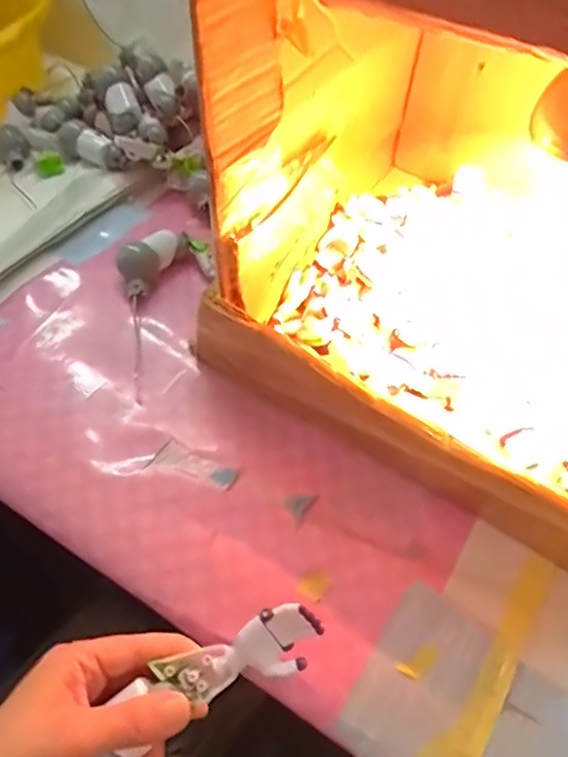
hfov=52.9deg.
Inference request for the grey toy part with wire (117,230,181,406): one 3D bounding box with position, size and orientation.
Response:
[{"bbox_3d":[-0.124,-0.065,0.488,0.047,0.030,0.169,2,52,-2],"label":"grey toy part with wire"}]

